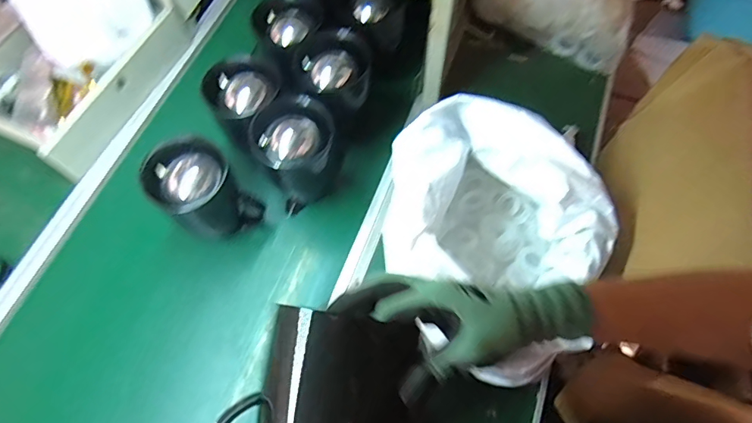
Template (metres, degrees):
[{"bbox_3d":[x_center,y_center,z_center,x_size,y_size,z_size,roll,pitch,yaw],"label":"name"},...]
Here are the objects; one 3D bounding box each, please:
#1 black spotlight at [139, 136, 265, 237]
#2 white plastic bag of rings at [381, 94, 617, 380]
[{"bbox_3d":[-0.281,-0.025,0.758,0.118,0.178,0.111,-1,65,2],"label":"black spotlight"},{"bbox_3d":[0.166,0.018,0.714,0.302,0.207,0.346,-37,69,-14],"label":"white plastic bag of rings"}]

